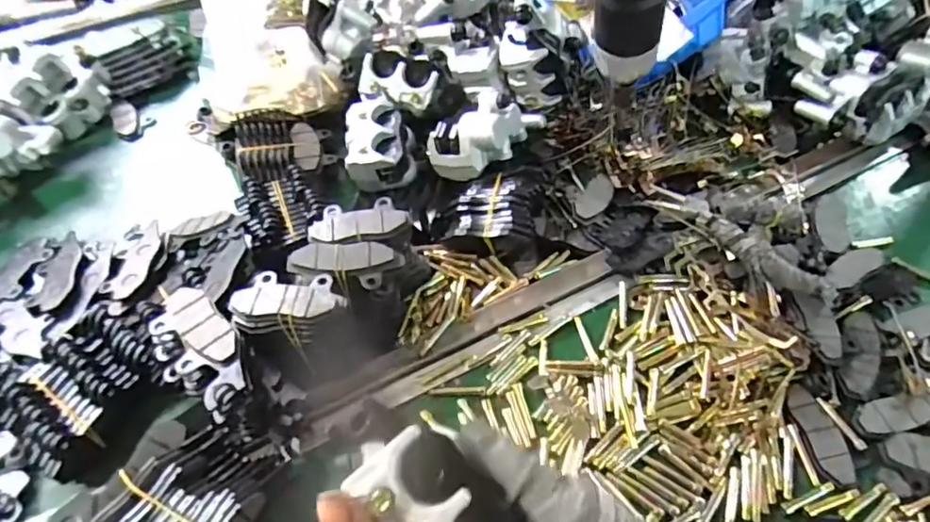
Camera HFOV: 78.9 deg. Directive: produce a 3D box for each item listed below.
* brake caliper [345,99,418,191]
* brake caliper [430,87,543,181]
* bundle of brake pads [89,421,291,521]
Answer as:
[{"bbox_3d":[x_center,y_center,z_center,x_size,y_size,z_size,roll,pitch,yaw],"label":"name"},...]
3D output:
[{"bbox_3d":[-0.078,-0.110,0.522,0.062,0.044,0.077,-7,54,-4],"label":"brake caliper"},{"bbox_3d":[0.026,-0.118,0.516,0.117,0.060,0.052,-32,60,-21],"label":"brake caliper"},{"bbox_3d":[-0.174,0.154,0.353,0.092,0.037,0.106,18,56,13],"label":"bundle of brake pads"}]

